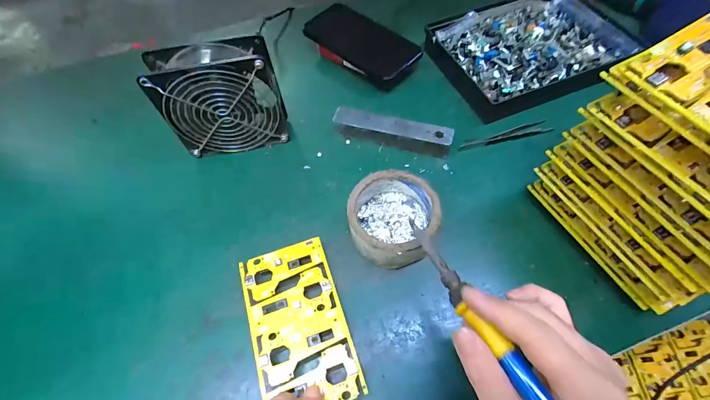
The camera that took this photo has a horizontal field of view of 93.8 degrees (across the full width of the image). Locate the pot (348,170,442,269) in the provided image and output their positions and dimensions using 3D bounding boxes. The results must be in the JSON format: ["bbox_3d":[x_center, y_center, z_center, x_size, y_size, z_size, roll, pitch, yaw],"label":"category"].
[{"bbox_3d":[0.037,0.018,0.324,0.081,0.044,0.085,-2,59,3],"label":"pot"}]

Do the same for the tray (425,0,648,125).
[{"bbox_3d":[0.231,-0.204,0.445,0.234,0.033,0.181,-18,60,-7],"label":"tray"}]

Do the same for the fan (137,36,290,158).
[{"bbox_3d":[-0.141,-0.105,0.365,0.115,0.121,0.045,-11,59,-2],"label":"fan"}]

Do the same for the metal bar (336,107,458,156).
[{"bbox_3d":[0.045,-0.082,0.392,0.135,0.029,0.030,13,61,11],"label":"metal bar"}]

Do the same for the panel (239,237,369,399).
[{"bbox_3d":[-0.049,0.105,0.285,0.078,0.004,0.136,-17,61,-8],"label":"panel"}]

